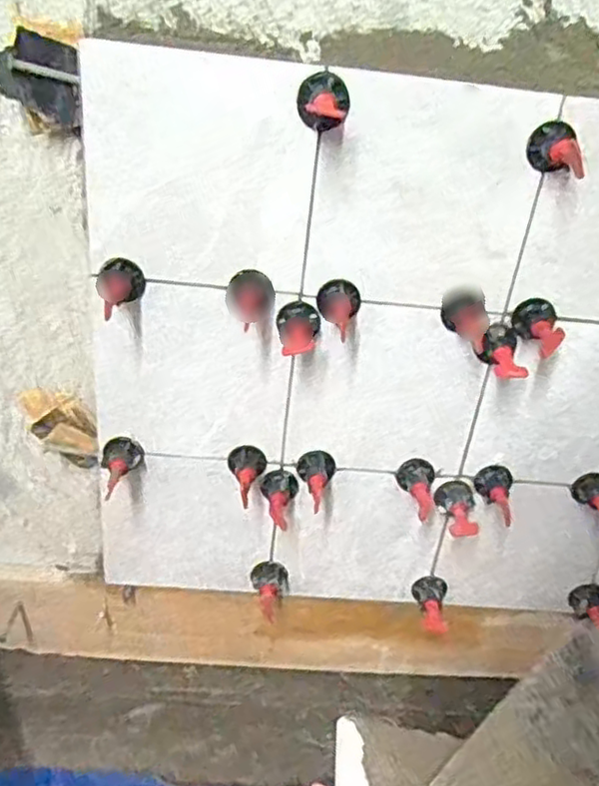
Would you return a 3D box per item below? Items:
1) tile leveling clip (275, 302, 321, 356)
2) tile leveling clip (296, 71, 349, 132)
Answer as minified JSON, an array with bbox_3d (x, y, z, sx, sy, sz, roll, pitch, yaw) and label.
[{"bbox_3d":[-0.002,-0.045,0.486,0.031,0.030,0.034,7,30,0],"label":"tile leveling clip"},{"bbox_3d":[0.013,-0.173,0.408,0.032,0.032,0.041,7,30,0],"label":"tile leveling clip"}]

